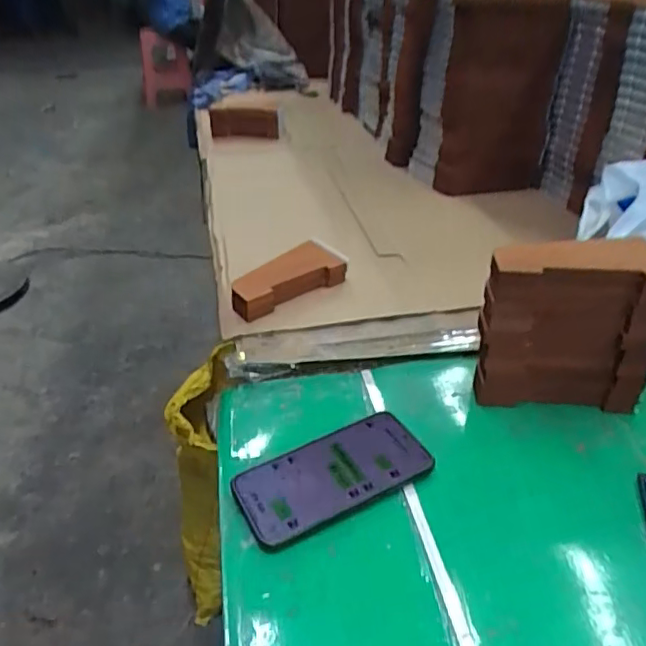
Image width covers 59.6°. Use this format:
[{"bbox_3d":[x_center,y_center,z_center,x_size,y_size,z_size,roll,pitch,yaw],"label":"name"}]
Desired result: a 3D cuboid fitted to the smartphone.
[{"bbox_3d":[0.009,0.128,0.477,0.162,0.014,0.075,-18,38,-22],"label":"smartphone"}]

